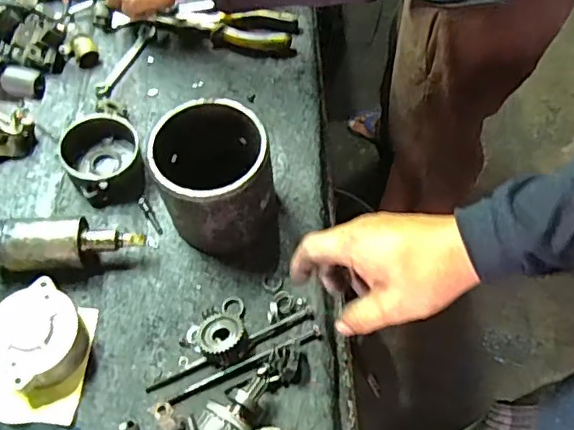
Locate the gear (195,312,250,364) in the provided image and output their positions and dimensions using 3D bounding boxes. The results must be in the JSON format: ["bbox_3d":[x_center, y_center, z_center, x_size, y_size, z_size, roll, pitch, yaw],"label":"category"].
[{"bbox_3d":[-0.060,0.112,0.528,0.042,0.020,0.045,-28,60,-13],"label":"gear"}]

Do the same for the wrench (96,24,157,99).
[{"bbox_3d":[-0.202,-0.194,0.722,0.021,0.009,0.131,18,61,14],"label":"wrench"}]

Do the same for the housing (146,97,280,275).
[{"bbox_3d":[-0.069,-0.034,0.572,0.104,0.125,0.114,-15,58,-5],"label":"housing"}]

